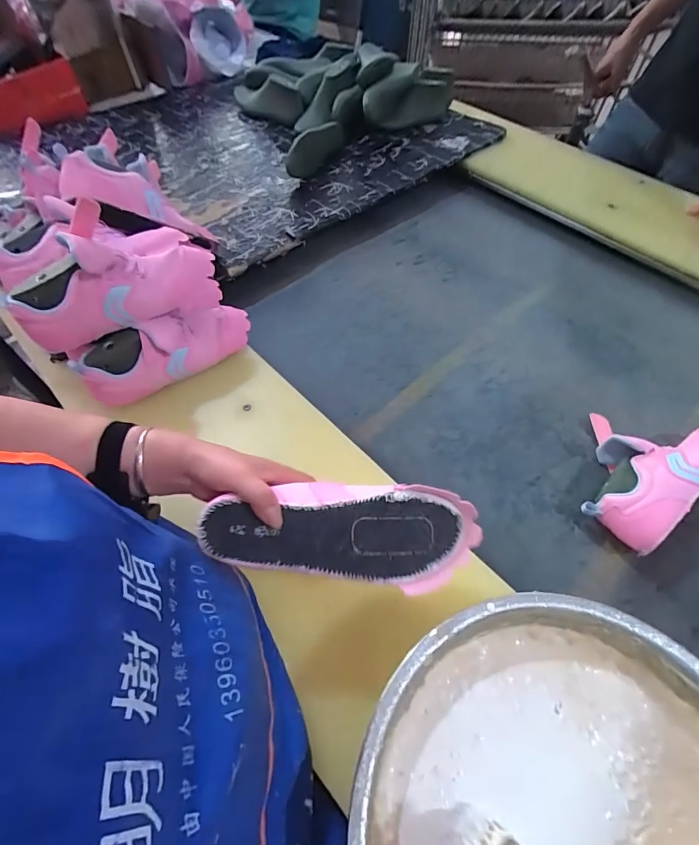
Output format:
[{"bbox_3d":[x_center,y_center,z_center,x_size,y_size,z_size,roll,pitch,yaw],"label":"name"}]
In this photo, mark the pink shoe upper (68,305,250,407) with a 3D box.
[{"bbox_3d":[-0.259,-0.115,0.609,0.251,0.102,0.067,-34,64,-21],"label":"pink shoe upper"}]

